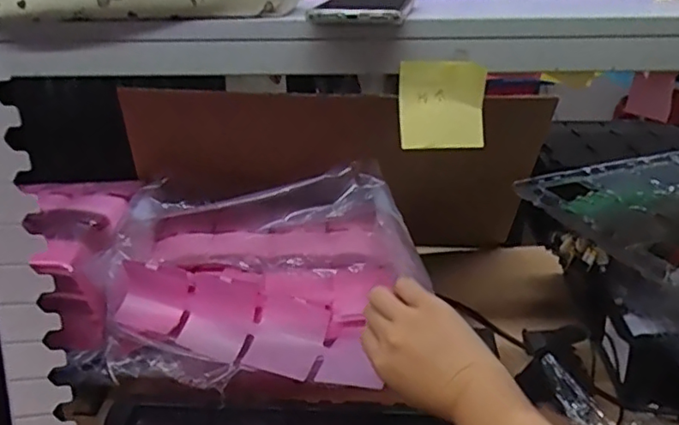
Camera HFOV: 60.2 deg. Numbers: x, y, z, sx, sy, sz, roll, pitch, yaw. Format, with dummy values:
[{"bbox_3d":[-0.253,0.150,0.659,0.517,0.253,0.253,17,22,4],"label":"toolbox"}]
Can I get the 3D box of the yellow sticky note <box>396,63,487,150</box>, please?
[{"bbox_3d":[0.090,-0.093,0.512,0.076,0.074,0.010,-2,11,-8],"label":"yellow sticky note"}]

